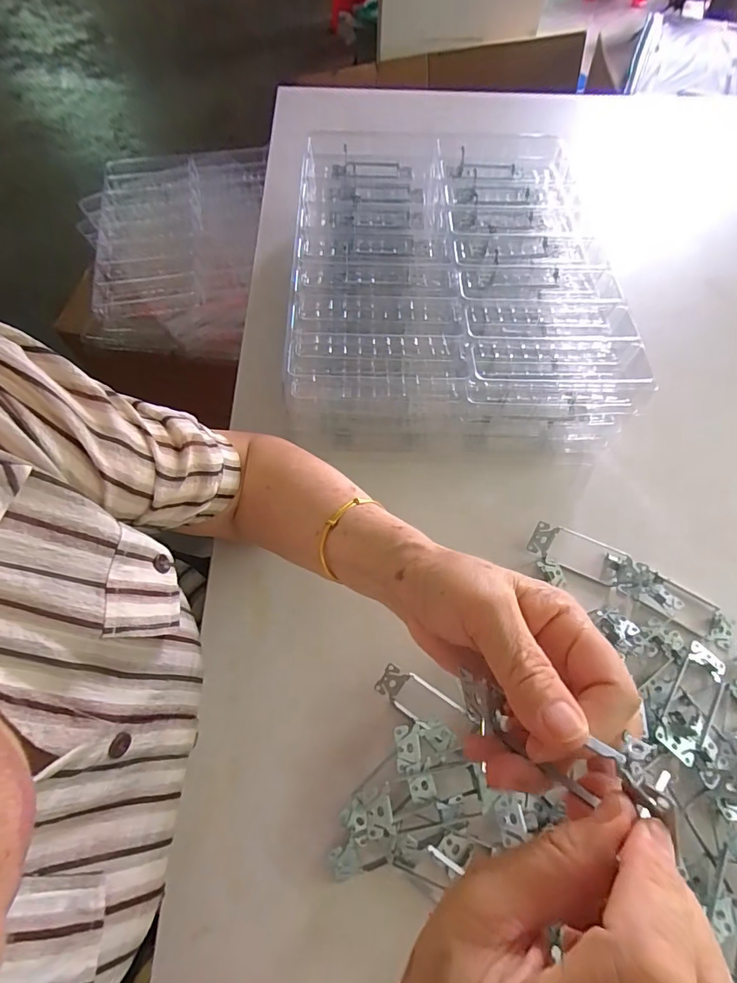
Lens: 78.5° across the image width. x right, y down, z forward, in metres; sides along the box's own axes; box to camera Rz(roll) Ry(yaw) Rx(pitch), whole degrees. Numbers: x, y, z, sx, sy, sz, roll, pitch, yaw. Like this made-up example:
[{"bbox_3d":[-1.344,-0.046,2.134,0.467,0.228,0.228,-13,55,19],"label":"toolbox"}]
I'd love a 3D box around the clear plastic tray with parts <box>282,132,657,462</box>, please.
[{"bbox_3d":[0.091,-0.250,0.553,0.339,0.124,0.416,-1,62,0],"label":"clear plastic tray with parts"}]

